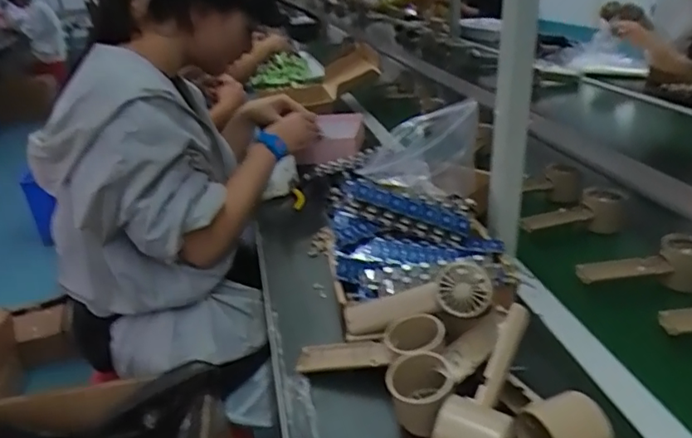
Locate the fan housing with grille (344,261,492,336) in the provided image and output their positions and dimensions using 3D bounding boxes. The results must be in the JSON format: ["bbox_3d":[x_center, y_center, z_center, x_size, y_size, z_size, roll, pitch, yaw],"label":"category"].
[{"bbox_3d":[0.081,0.093,0.580,0.155,0.051,0.051,-20,61,22],"label":"fan housing with grille"}]

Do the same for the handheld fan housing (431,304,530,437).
[{"bbox_3d":[0.129,0.147,0.477,0.056,0.045,0.158,10,47,30],"label":"handheld fan housing"}]

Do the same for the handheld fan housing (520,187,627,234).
[{"bbox_3d":[0.336,-0.008,0.805,0.152,0.046,0.064,-7,25,-2],"label":"handheld fan housing"}]

